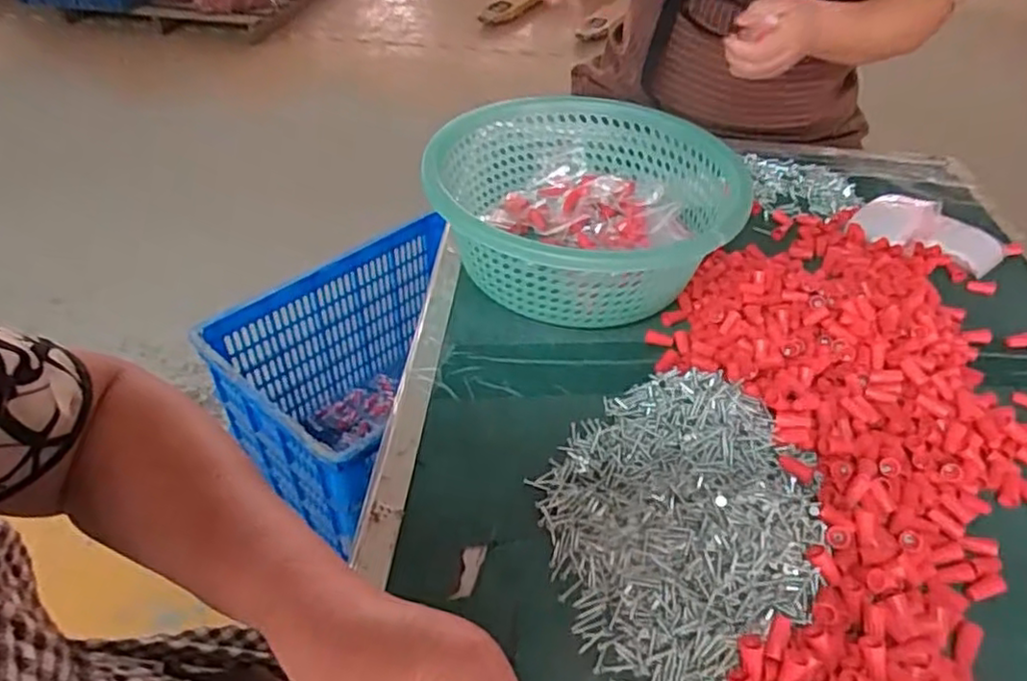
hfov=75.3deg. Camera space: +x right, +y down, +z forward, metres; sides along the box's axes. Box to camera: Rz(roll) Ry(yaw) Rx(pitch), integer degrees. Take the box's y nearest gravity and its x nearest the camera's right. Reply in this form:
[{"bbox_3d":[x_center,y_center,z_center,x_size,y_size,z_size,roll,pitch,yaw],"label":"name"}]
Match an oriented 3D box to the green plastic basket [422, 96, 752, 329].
[{"bbox_3d":[0.058,-0.114,0.603,0.249,0.104,0.264,2,42,-2],"label":"green plastic basket"}]

